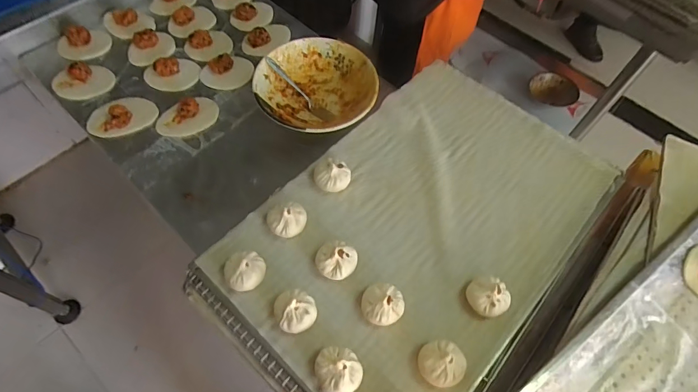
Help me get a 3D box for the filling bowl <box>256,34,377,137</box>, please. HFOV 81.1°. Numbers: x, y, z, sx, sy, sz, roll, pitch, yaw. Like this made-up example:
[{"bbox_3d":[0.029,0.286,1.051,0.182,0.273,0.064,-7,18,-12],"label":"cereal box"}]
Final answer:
[{"bbox_3d":[-0.059,-0.192,0.764,0.211,0.078,0.199,2,61,-3],"label":"filling bowl"}]

